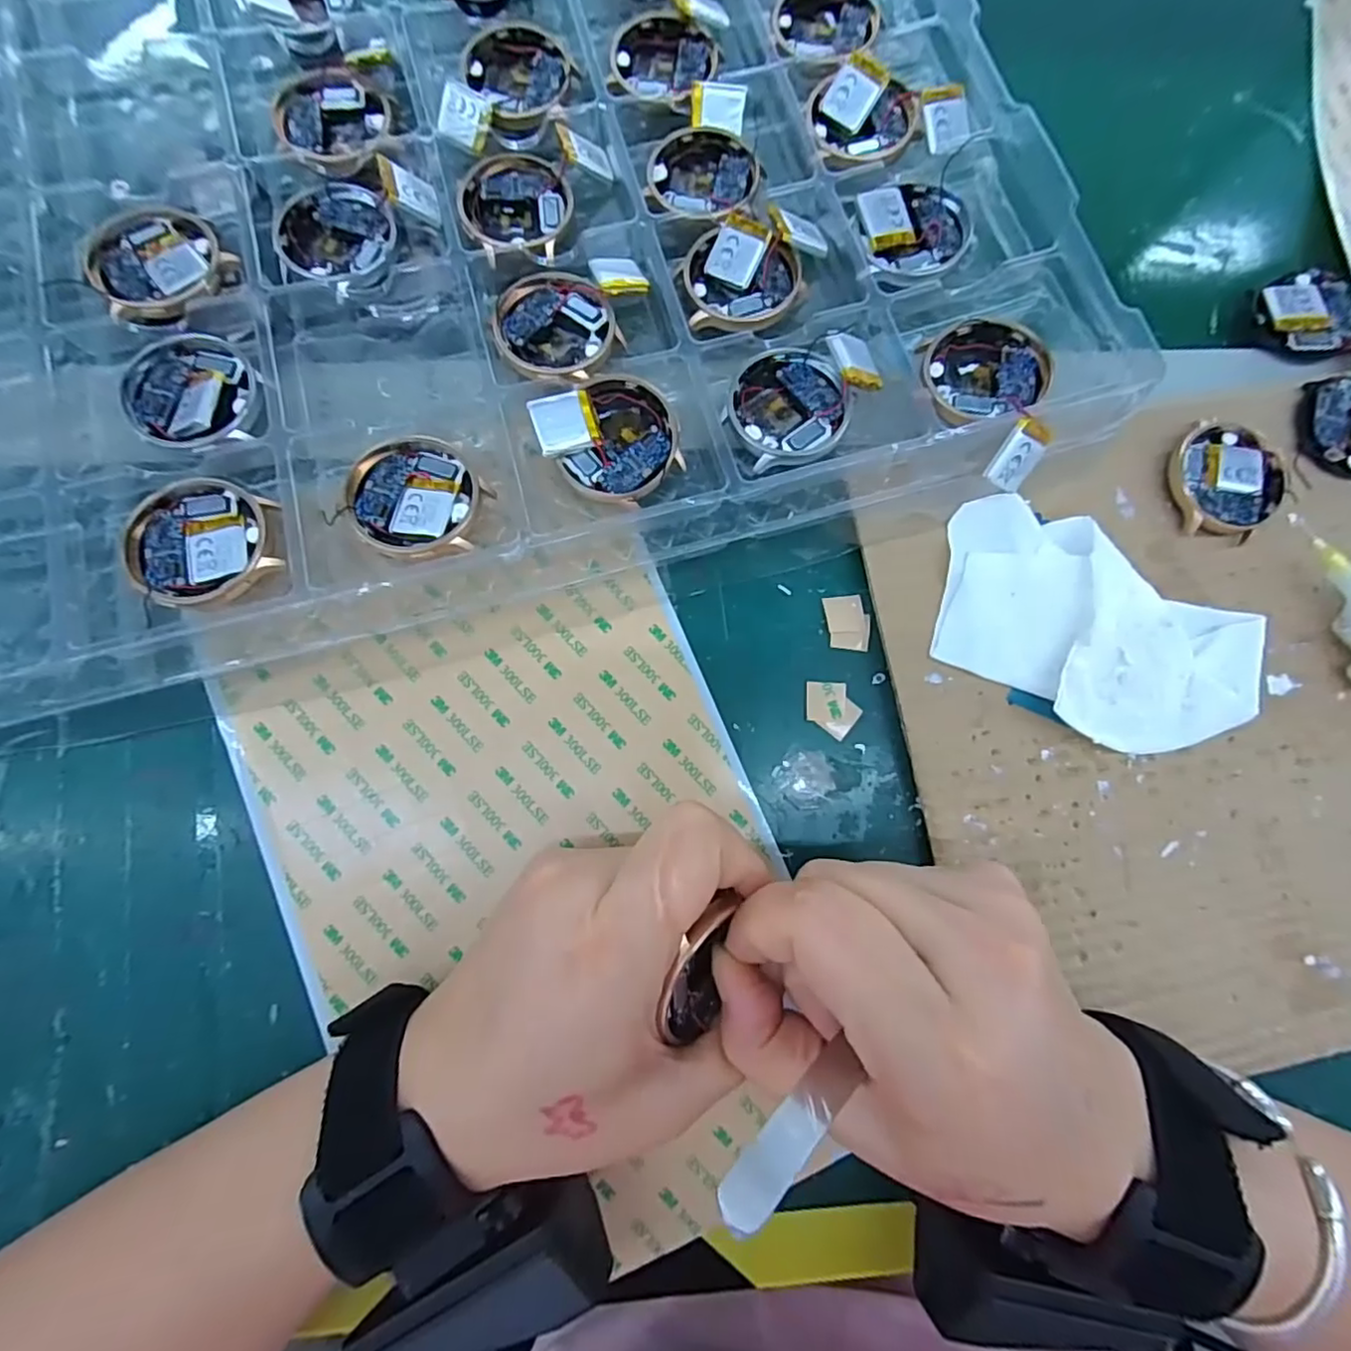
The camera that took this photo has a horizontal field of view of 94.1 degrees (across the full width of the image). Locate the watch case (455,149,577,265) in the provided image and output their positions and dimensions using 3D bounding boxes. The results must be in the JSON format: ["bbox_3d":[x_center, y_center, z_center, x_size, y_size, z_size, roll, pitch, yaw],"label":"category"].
[{"bbox_3d":[-0.062,-0.185,0.250,0.042,0.011,0.046,-10,81,-5],"label":"watch case"}]

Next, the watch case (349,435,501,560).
[{"bbox_3d":[-0.090,-0.062,0.216,0.045,0.006,0.042,17,73,2],"label":"watch case"}]

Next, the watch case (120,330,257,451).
[{"bbox_3d":[-0.171,-0.099,0.220,0.040,0.007,0.045,-13,82,-5],"label":"watch case"}]

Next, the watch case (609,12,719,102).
[{"bbox_3d":[-0.005,-0.257,0.265,0.043,0.013,0.046,9,80,-1],"label":"watch case"}]

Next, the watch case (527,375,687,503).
[{"bbox_3d":[-0.022,-0.082,0.220,0.043,0.016,0.041,-31,84,-7],"label":"watch case"}]

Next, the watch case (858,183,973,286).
[{"bbox_3d":[0.093,-0.172,0.242,0.042,0.006,0.042,-9,81,-4],"label":"watch case"}]

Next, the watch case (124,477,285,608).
[{"bbox_3d":[-0.157,-0.044,0.209,0.044,0.008,0.044,-12,82,-5],"label":"watch case"}]

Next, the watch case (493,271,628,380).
[{"bbox_3d":[-0.044,-0.130,0.235,0.043,0.011,0.048,-22,83,-6],"label":"watch case"}]

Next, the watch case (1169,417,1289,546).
[{"bbox_3d":[0.217,-0.077,0.249,0.042,0.011,0.047,12,80,-1],"label":"watch case"}]

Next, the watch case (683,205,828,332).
[{"bbox_3d":[0.028,-0.154,0.239,0.046,0.009,0.049,19,80,0],"label":"watch case"}]

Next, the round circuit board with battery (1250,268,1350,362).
[{"bbox_3d":[0.276,-0.157,0.272,0.038,0.007,0.041,0,81,-3],"label":"round circuit board with battery"}]

